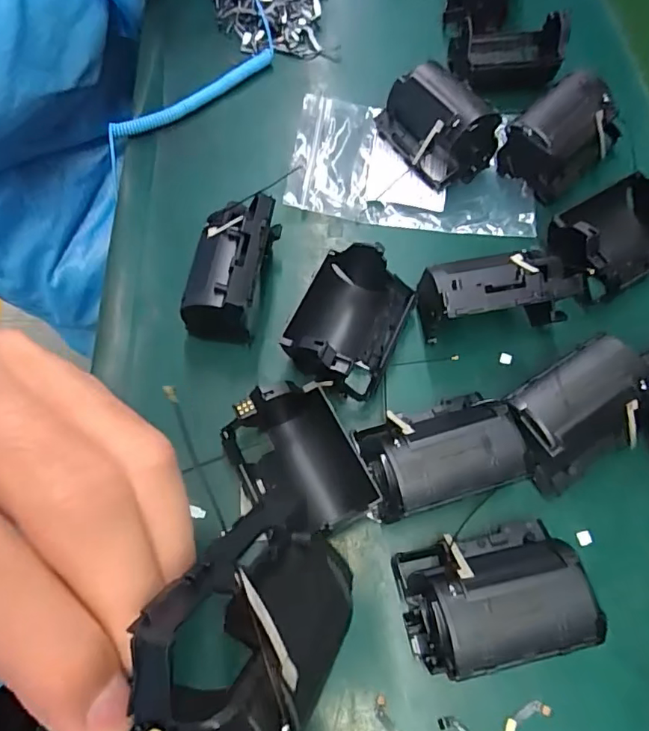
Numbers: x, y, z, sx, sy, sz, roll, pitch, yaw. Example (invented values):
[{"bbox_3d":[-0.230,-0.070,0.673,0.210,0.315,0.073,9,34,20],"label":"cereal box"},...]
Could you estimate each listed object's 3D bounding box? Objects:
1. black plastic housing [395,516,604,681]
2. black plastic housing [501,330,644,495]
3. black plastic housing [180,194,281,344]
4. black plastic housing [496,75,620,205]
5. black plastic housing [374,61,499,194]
[{"bbox_3d":[0.069,0.096,0.213,0.071,0.042,0.049,-11,66,-4],"label":"black plastic housing"},{"bbox_3d":[0.119,0.025,0.243,0.066,0.041,0.049,-28,68,-11],"label":"black plastic housing"},{"bbox_3d":[-0.050,-0.050,0.276,0.045,0.049,0.073,15,67,4],"label":"black plastic housing"},{"bbox_3d":[0.149,-0.143,0.316,0.072,0.041,0.047,-38,70,-15],"label":"black plastic housing"},{"bbox_3d":[0.071,-0.152,0.321,0.049,0.040,0.070,-31,68,-12],"label":"black plastic housing"}]

